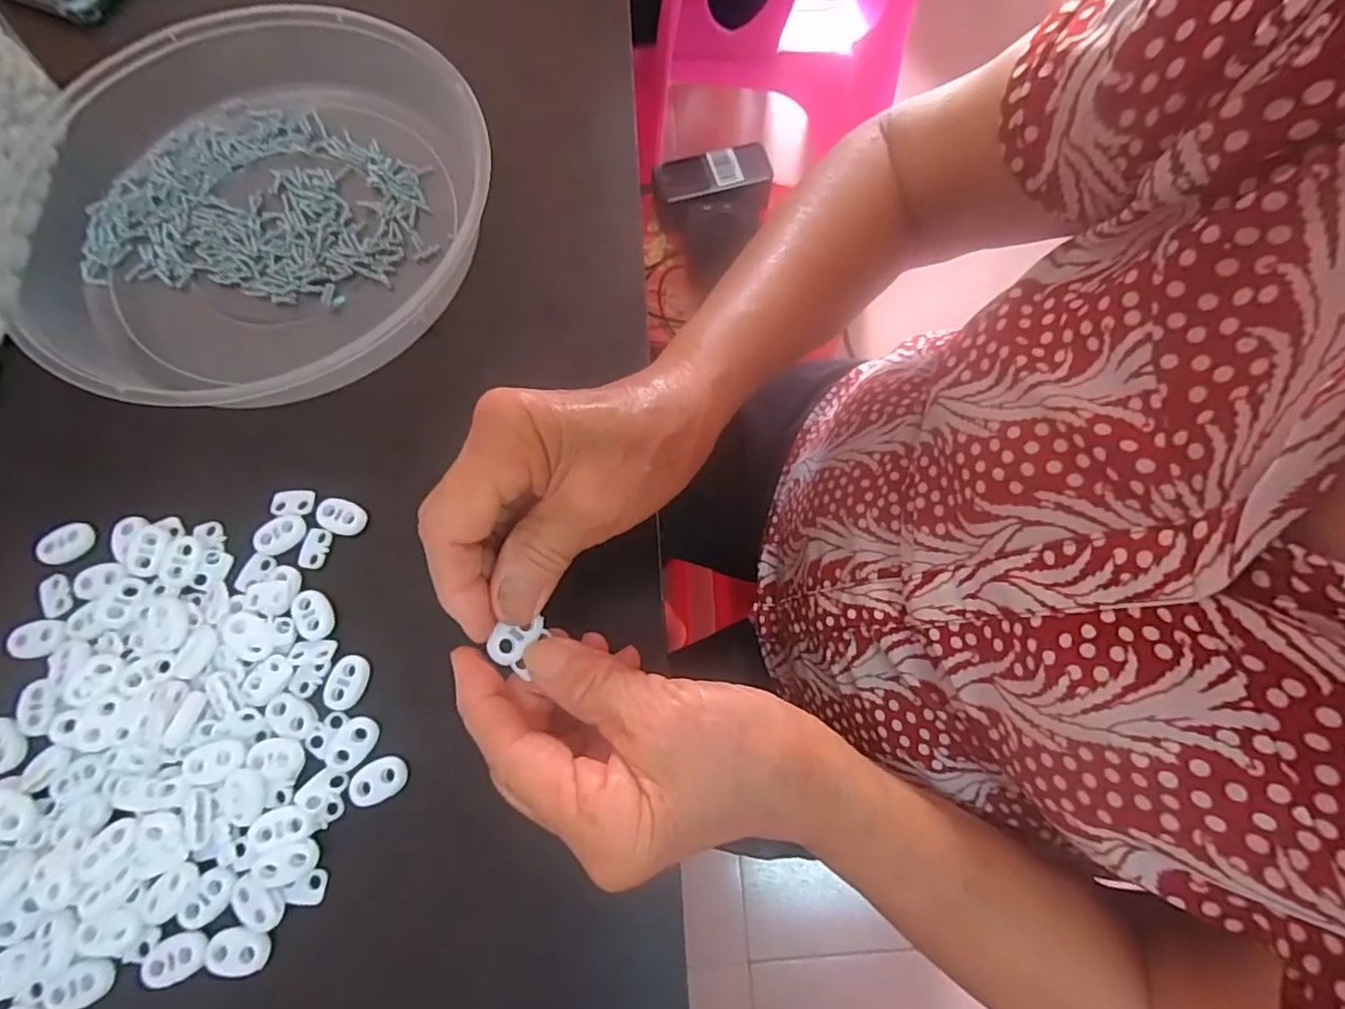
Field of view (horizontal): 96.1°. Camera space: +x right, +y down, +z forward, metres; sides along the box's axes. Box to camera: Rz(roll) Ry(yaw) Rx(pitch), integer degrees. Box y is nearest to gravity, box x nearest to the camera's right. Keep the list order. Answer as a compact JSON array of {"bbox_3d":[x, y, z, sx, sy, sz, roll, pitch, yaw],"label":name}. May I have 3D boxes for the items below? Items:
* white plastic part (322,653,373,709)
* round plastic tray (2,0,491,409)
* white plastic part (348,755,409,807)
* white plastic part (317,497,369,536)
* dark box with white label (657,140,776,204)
[{"bbox_3d":[-0.138,0.075,0.256,0.016,0.004,0.022,17,73,5],"label":"white plastic part"},{"bbox_3d":[-0.225,-0.163,0.313,0.228,0.038,0.228,0,72,-1],"label":"round plastic tray"},{"bbox_3d":[-0.119,0.111,0.243,0.022,0.004,0.016,-35,76,-11],"label":"white plastic part"},{"bbox_3d":[-0.153,0.006,0.278,0.022,0.004,0.015,17,73,5],"label":"white plastic part"},{"bbox_3d":[0.046,-0.368,0.666,0.131,0.013,0.053,-14,73,-5],"label":"dark box with white label"}]

